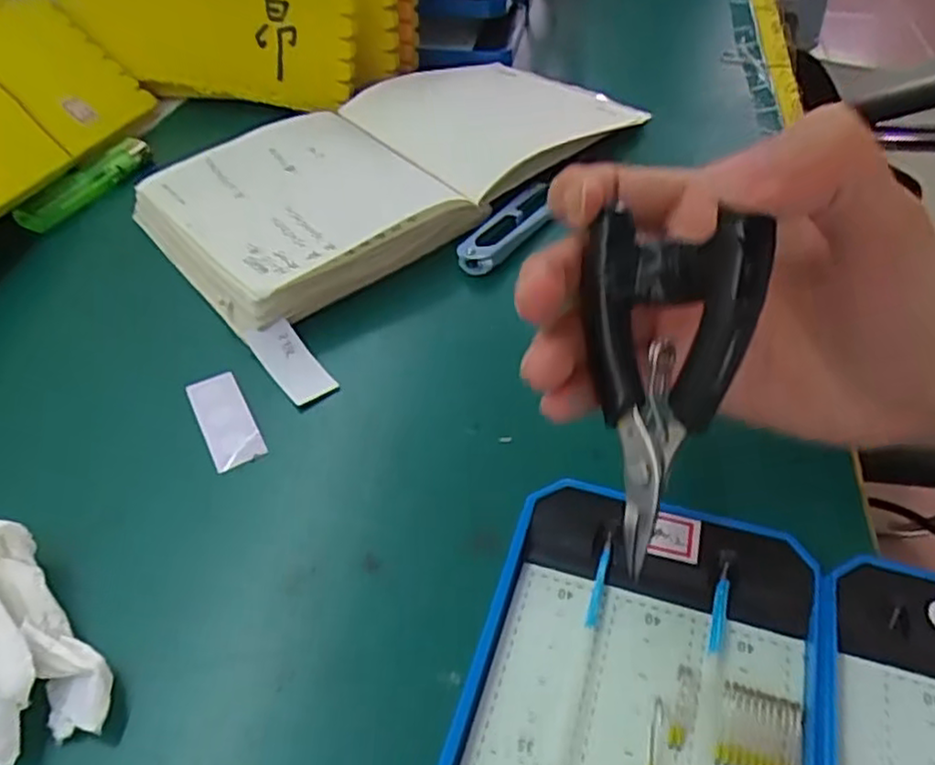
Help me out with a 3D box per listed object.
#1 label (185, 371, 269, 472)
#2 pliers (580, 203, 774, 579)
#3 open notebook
[{"bbox_3d":[-0.091,0.013,0.263,0.018,0.004,0.046,-24,51,-18],"label":"label"},{"bbox_3d":[0.048,0.002,0.183,0.045,0.089,0.010,14,10,35],"label":"pliers"},{"bbox_3d":[-0.036,-0.115,0.364,0.244,0.026,0.127,-33,52,-23],"label":"open notebook"}]

